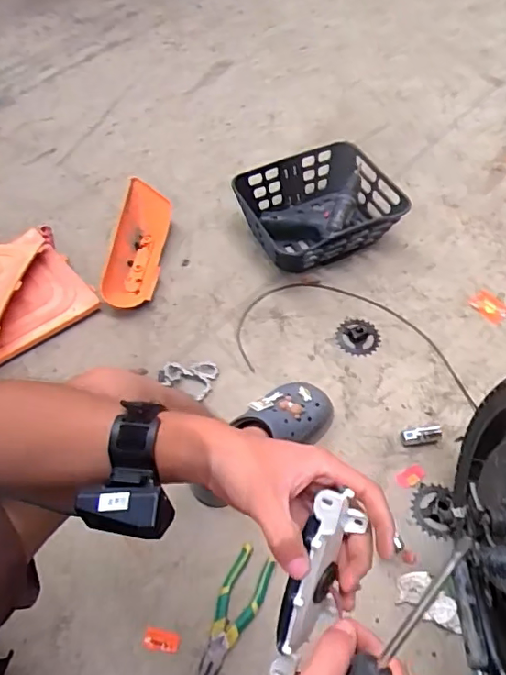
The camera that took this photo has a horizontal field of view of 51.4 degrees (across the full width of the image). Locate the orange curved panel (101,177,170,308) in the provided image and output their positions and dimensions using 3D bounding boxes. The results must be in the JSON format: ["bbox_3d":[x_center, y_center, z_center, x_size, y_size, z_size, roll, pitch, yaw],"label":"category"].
[{"bbox_3d":[-0.254,-0.202,1.142,0.120,0.063,0.322,5,57,4],"label":"orange curved panel"}]

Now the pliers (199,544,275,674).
[{"bbox_3d":[-0.034,0.401,0.755,0.060,0.023,0.190,26,61,17],"label":"pliers"}]

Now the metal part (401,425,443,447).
[{"bbox_3d":[0.297,0.174,0.926,0.070,0.032,0.030,-6,57,-3],"label":"metal part"}]

